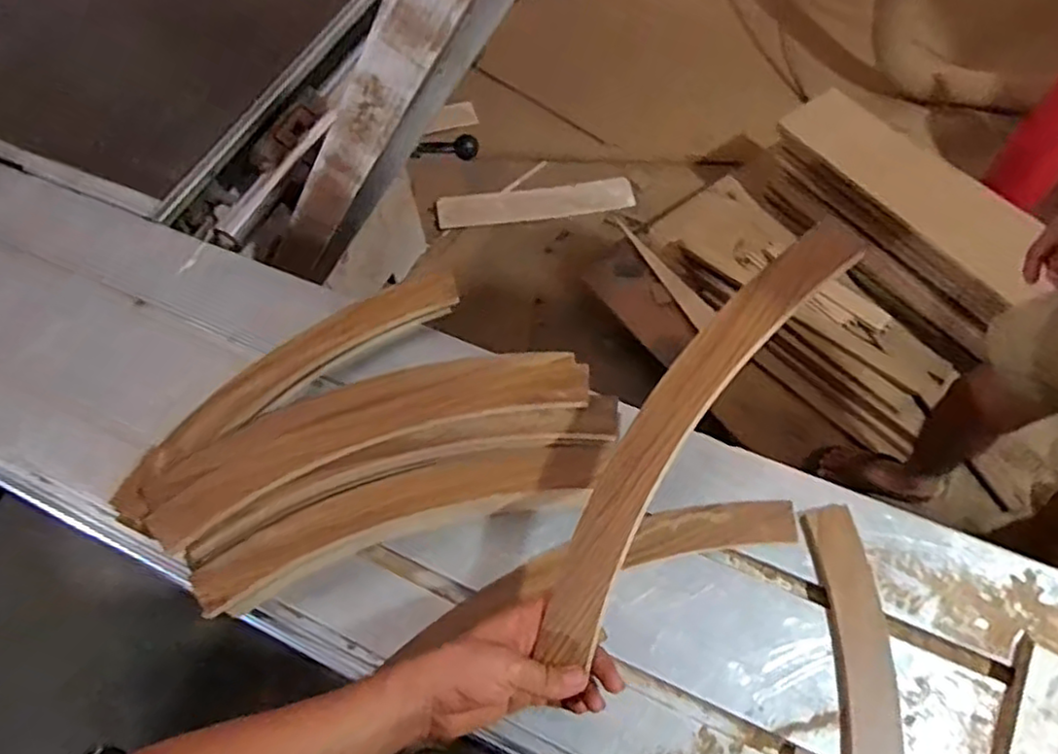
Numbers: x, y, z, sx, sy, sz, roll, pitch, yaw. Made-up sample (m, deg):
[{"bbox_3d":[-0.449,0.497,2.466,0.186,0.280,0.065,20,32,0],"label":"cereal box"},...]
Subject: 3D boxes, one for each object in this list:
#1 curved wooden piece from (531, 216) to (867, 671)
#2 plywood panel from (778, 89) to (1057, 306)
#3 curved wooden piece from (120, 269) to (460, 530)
[{"bbox_3d":[0.130,0.042,0.568,0.075,0.022,0.423,33,86,21],"label":"curved wooden piece"},{"bbox_3d":[0.955,-0.471,1.655,0.665,0.031,0.316,44,61,14],"label":"plywood panel"},{"bbox_3d":[-0.279,-0.002,0.788,0.445,0.062,0.086,-40,68,-16],"label":"curved wooden piece"}]

